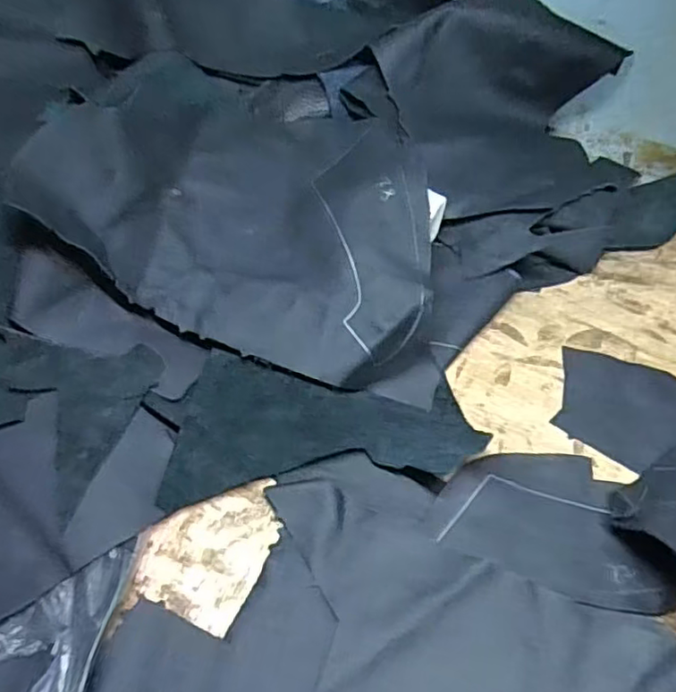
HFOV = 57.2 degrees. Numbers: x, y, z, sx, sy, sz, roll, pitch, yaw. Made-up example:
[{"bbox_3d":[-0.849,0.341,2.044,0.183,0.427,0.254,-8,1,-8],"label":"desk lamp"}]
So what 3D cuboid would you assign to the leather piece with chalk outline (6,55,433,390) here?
[{"bbox_3d":[-0.051,-0.109,0.434,0.245,0.098,0.215,13,54,9],"label":"leather piece with chalk outline"}]

